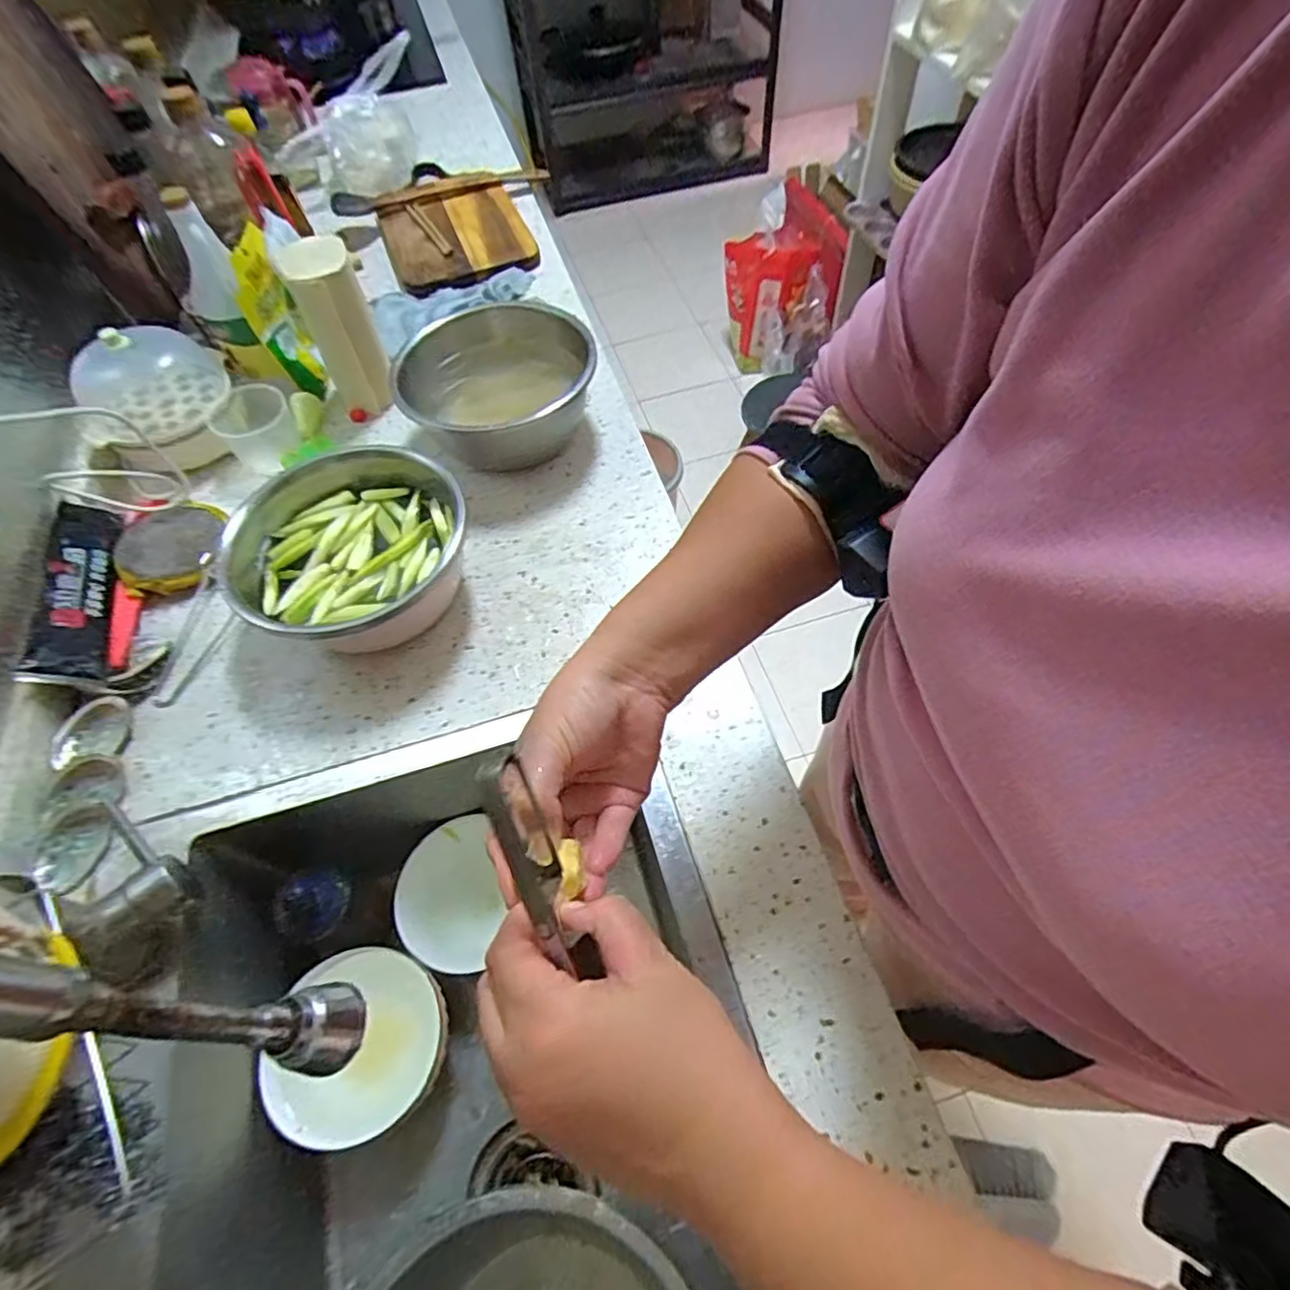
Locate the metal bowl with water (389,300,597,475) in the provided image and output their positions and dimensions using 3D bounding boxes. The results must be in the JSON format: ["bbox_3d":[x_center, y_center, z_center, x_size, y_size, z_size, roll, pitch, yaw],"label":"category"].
[{"bbox_3d":[-0.158,-0.282,0.711,0.200,0.097,0.205,-2,59,3],"label":"metal bowl with water"}]

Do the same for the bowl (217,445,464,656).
[{"bbox_3d":[-0.263,-0.080,0.603,0.197,0.087,0.209,-2,59,3],"label":"bowl"}]

